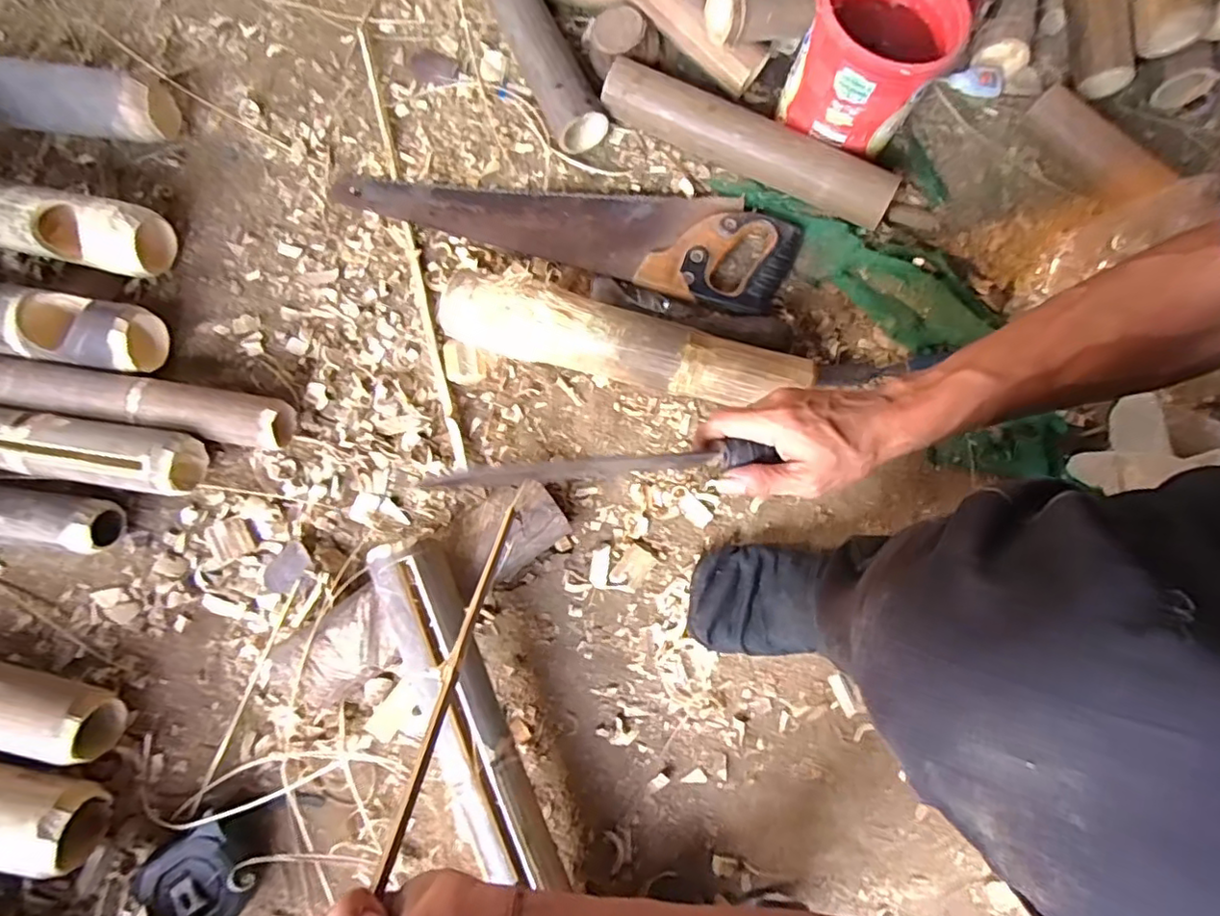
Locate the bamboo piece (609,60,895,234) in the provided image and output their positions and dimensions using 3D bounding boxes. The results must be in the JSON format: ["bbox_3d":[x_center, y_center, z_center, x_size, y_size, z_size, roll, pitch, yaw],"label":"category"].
[{"bbox_3d":[0.151,-0.346,0.666,0.328,0.058,0.050,26,77,4],"label":"bamboo piece"}]

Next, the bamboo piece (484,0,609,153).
[{"bbox_3d":[-0.082,-0.479,0.695,0.067,0.062,0.263,-23,78,-7],"label":"bamboo piece"}]

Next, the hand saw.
[{"bbox_3d":[-0.047,-0.273,0.665,0.492,0.032,0.121,17,77,2],"label":"hand saw"}]

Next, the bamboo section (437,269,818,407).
[{"bbox_3d":[0.011,-0.113,0.608,0.361,0.072,0.073,15,77,2],"label":"bamboo section"}]

